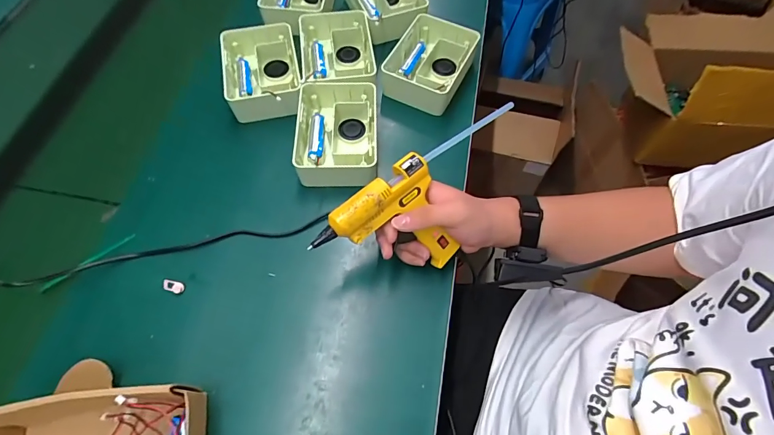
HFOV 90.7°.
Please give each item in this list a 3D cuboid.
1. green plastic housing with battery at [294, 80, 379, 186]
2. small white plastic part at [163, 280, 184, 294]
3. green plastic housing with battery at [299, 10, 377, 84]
[{"bbox_3d":[-0.067,-0.114,0.524,0.105,0.047,0.153,-2,63,1],"label":"green plastic housing with battery"},{"bbox_3d":[-0.250,0.081,0.445,0.026,0.006,0.012,11,64,6],"label":"small white plastic part"},{"bbox_3d":[-0.075,-0.245,0.588,0.105,0.051,0.149,-8,63,-2],"label":"green plastic housing with battery"}]

